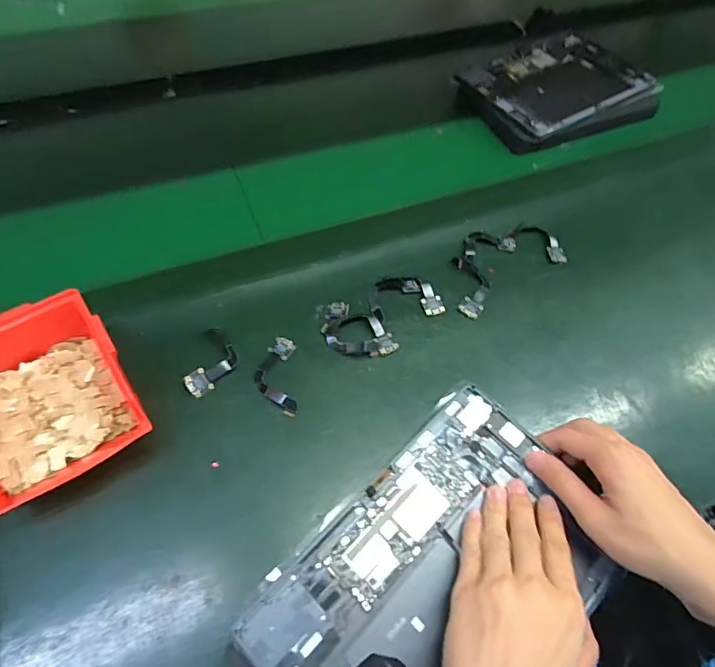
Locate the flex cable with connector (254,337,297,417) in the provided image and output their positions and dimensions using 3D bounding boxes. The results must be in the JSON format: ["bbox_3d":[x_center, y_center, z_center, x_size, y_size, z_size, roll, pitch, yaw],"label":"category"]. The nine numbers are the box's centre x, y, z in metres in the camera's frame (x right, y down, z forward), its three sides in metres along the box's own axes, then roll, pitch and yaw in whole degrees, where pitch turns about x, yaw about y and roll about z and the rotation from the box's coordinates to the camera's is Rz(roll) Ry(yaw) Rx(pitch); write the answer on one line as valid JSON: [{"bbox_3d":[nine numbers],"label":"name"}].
[{"bbox_3d":[-0.073,0.036,0.430,0.035,0.004,0.078,-2,58,-6],"label":"flex cable with connector"}]

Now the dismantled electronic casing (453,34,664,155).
[{"bbox_3d":[0.287,-0.345,0.688,0.259,0.038,0.181,-23,62,-18],"label":"dismantled electronic casing"}]

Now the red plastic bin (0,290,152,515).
[{"bbox_3d":[-0.242,0.048,0.370,0.124,0.063,0.139,-31,65,-21],"label":"red plastic bin"}]

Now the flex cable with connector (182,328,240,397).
[{"bbox_3d":[-0.127,0.026,0.430,0.035,0.006,0.068,13,58,4],"label":"flex cable with connector"}]

